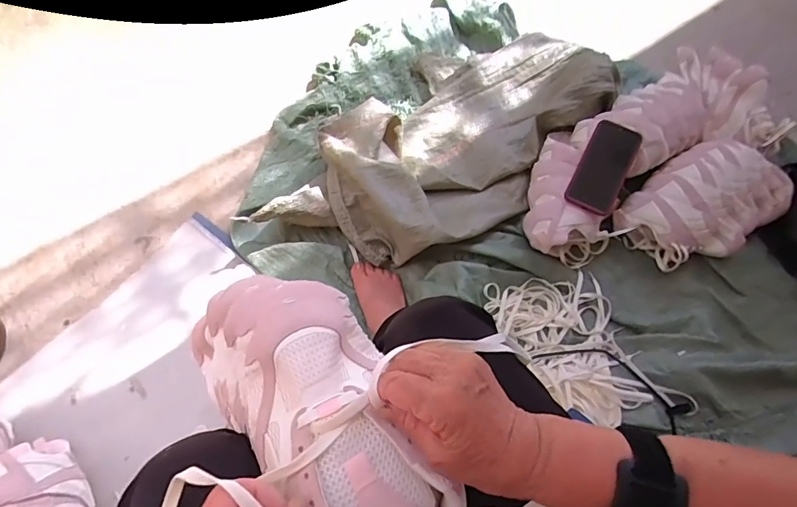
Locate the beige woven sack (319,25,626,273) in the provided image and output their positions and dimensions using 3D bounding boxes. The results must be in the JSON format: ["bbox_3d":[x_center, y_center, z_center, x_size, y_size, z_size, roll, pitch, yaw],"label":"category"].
[{"bbox_3d":[0.124,-0.260,0.903,0.384,0.113,0.644,40,68,15],"label":"beige woven sack"}]

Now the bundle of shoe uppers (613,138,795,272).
[{"bbox_3d":[0.616,-0.097,0.902,0.351,0.127,0.207,-30,69,-16],"label":"bundle of shoe uppers"}]

